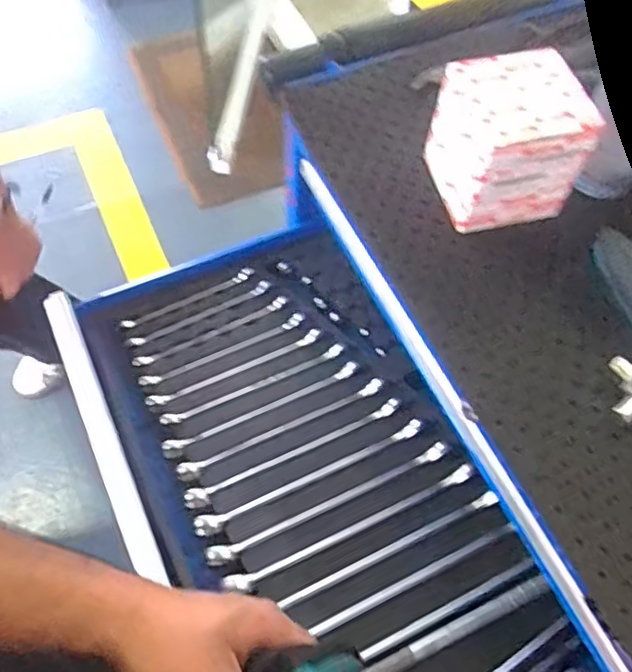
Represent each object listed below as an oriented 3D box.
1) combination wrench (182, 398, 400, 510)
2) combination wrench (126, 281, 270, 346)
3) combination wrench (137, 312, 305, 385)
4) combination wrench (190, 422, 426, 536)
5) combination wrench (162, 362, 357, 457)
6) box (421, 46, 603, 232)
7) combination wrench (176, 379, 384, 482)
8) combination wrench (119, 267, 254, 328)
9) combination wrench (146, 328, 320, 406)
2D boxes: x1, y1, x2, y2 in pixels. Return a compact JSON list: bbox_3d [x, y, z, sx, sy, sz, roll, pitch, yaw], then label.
[{"bbox_3d":[-0.019,0.105,0.585,0.215,0.009,0.017,-23,65,-15],"label":"combination wrench"},{"bbox_3d":[-0.117,-0.022,0.651,0.154,0.007,0.011,-24,65,-15],"label":"combination wrench"},{"bbox_3d":[-0.091,0.013,0.633,0.173,0.008,0.012,-22,65,-14],"label":"combination wrench"},{"bbox_3d":[-0.003,0.125,0.573,0.222,0.008,0.017,-23,65,-15],"label":"combination wrench"},{"bbox_3d":[-0.049,0.068,0.606,0.198,0.005,0.016,-22,65,-15],"label":"combination wrench"},{"bbox_3d":[0.149,-0.157,0.508,0.095,0.095,0.097,-10,62,-9],"label":"box"},{"bbox_3d":[-0.029,0.086,0.595,0.208,0.008,0.016,-21,65,-14],"label":"combination wrench"},{"bbox_3d":[-0.130,-0.038,0.658,0.145,0.006,0.011,-25,66,-16],"label":"combination wrench"},{"bbox_3d":[-0.077,0.031,0.625,0.179,0.006,0.013,-22,65,-15],"label":"combination wrench"}]

